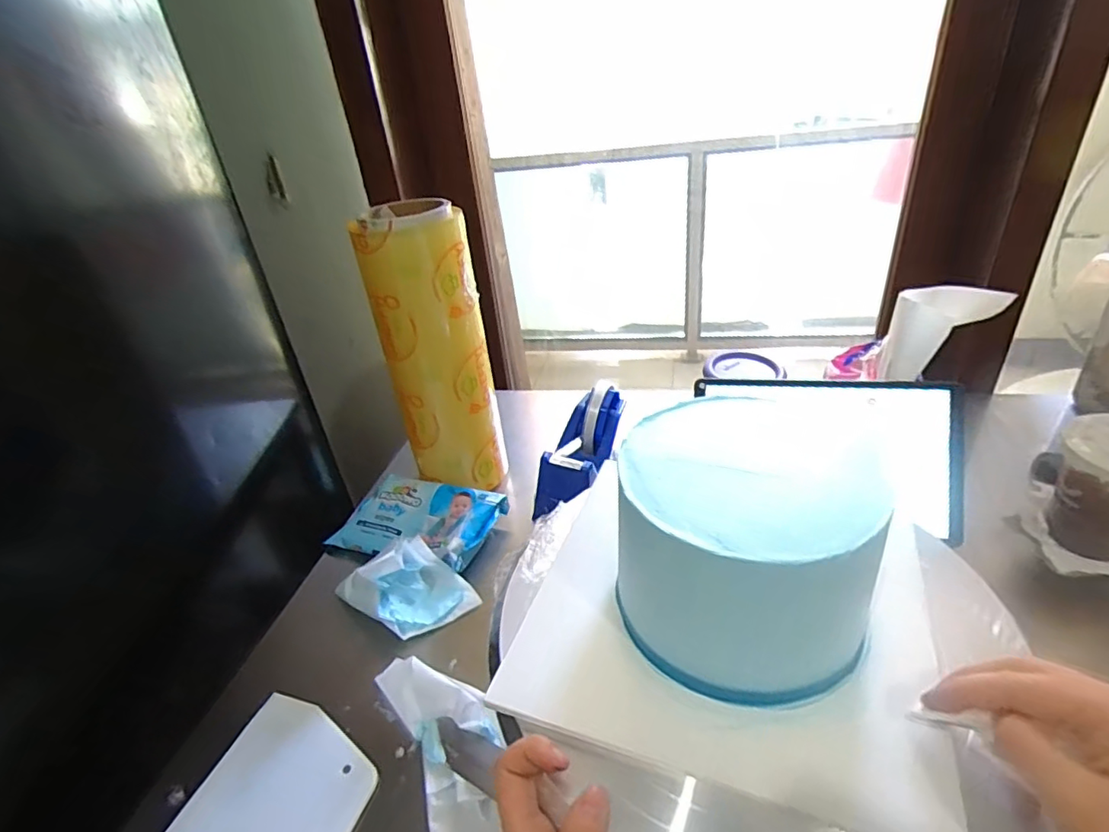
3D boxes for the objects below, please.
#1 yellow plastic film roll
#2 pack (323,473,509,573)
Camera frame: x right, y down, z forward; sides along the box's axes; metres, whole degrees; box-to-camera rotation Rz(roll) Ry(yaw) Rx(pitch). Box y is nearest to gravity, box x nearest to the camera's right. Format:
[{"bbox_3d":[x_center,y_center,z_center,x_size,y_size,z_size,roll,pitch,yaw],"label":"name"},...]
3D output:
[{"bbox_3d":[-0.118,-0.072,0.598,0.089,0.285,0.094,-5,32,3],"label":"yellow plastic film roll"},{"bbox_3d":[-0.146,0.110,0.590,0.162,0.032,0.100,8,35,24],"label":"pack"}]

